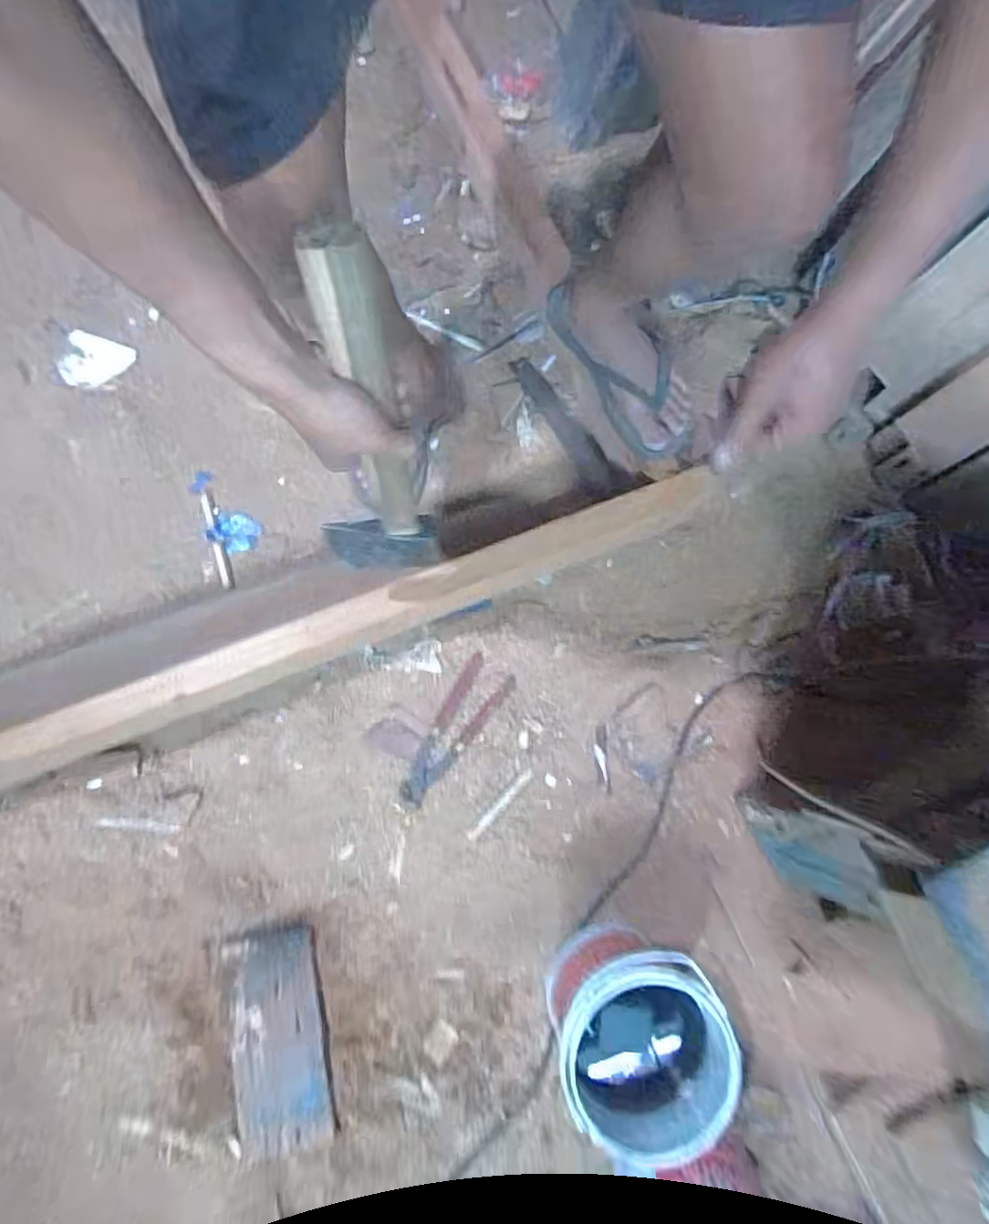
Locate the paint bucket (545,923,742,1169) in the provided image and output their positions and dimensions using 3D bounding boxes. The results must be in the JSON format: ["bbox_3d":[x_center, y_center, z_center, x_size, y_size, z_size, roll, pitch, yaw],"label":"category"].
[{"bbox_3d":[0.159,0.483,0.790,0.187,0.200,0.199,0,82,-3],"label":"paint bucket"}]

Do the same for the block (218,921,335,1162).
[{"bbox_3d":[-0.274,0.543,0.837,0.115,0.022,0.260,-9,82,-4],"label":"block"}]

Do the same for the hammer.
[{"bbox_3d":[-0.111,-0.137,0.561,0.112,0.365,0.034,3,61,-1],"label":"hammer"}]

